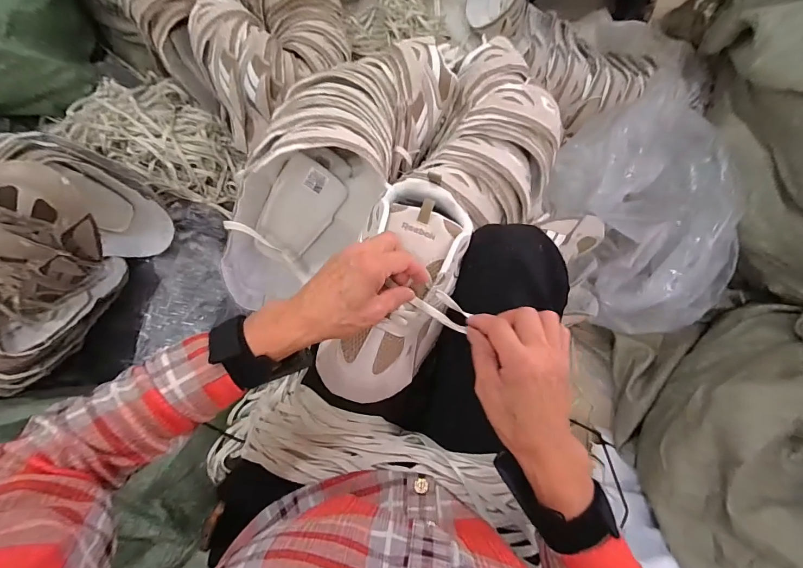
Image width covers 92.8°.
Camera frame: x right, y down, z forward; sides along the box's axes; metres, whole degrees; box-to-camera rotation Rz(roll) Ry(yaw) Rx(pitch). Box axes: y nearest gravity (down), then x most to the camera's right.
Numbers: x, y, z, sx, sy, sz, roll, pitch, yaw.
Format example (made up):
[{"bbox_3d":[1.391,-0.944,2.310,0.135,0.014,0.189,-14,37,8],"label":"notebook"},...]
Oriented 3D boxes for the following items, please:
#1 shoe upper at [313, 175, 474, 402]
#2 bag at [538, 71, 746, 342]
[{"bbox_3d":[-0.002,0.002,0.393,0.105,0.059,0.236,18,82,3],"label":"shoe upper"},{"bbox_3d":[0.434,-0.123,0.703,0.269,0.169,0.423,-14,79,-4],"label":"bag"}]

